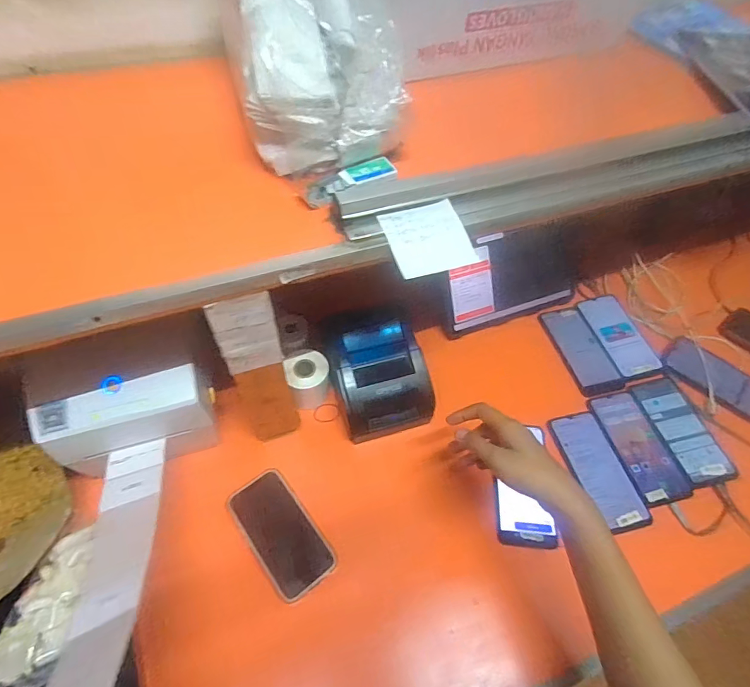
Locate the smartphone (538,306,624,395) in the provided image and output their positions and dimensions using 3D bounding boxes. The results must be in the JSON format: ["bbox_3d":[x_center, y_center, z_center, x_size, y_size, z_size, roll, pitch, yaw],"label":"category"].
[{"bbox_3d":[0.343,0.008,0.737,0.073,0.007,0.164,-11,55,-11],"label":"smartphone"}]

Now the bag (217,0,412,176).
[{"bbox_3d":[-0.060,-0.271,0.442,0.167,0.140,0.163,-8,55,-9],"label":"bag"}]

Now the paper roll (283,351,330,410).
[{"bbox_3d":[-0.092,0.054,0.641,0.054,0.066,0.058,-14,56,-13],"label":"paper roll"}]

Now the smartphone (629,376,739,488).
[{"bbox_3d":[0.462,0.123,0.658,0.083,0.009,0.165,-9,55,-10],"label":"smartphone"}]

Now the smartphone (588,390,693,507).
[{"bbox_3d":[0.385,0.144,0.642,0.078,0.009,0.165,-10,55,-11],"label":"smartphone"}]

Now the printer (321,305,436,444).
[{"bbox_3d":[0.004,0.039,0.620,0.130,0.085,0.146,-15,56,-14],"label":"printer"}]

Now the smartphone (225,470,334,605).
[{"bbox_3d":[-0.117,0.232,0.550,0.075,0.010,0.149,-32,62,-24],"label":"smartphone"}]

